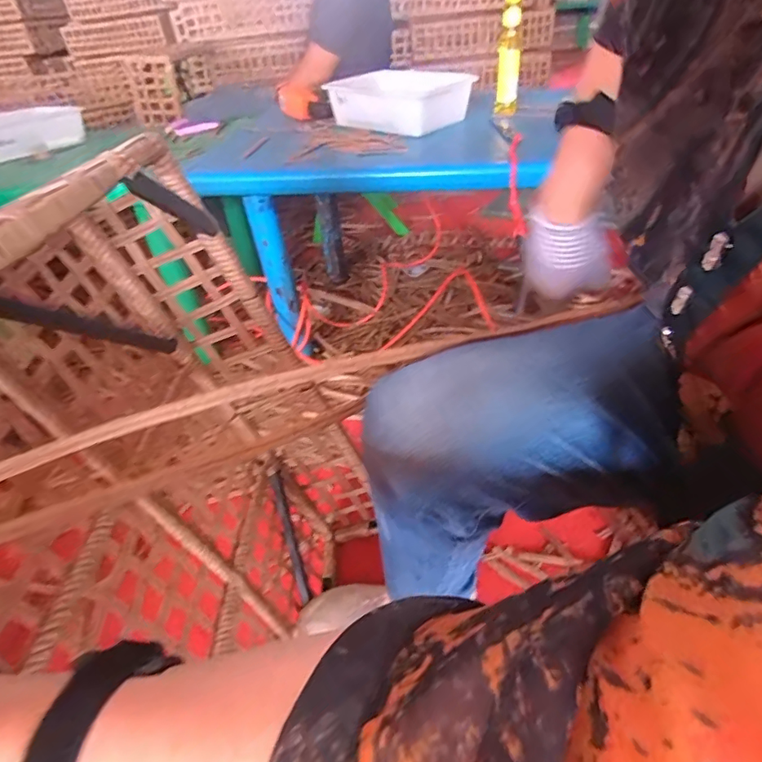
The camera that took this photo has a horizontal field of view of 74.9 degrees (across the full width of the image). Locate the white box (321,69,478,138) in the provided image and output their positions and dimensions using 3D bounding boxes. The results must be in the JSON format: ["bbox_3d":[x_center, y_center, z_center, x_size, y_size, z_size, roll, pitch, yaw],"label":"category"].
[{"bbox_3d":[0.029,-0.579,1.029,0.274,0.085,0.185,24,47,30],"label":"white box"}]

